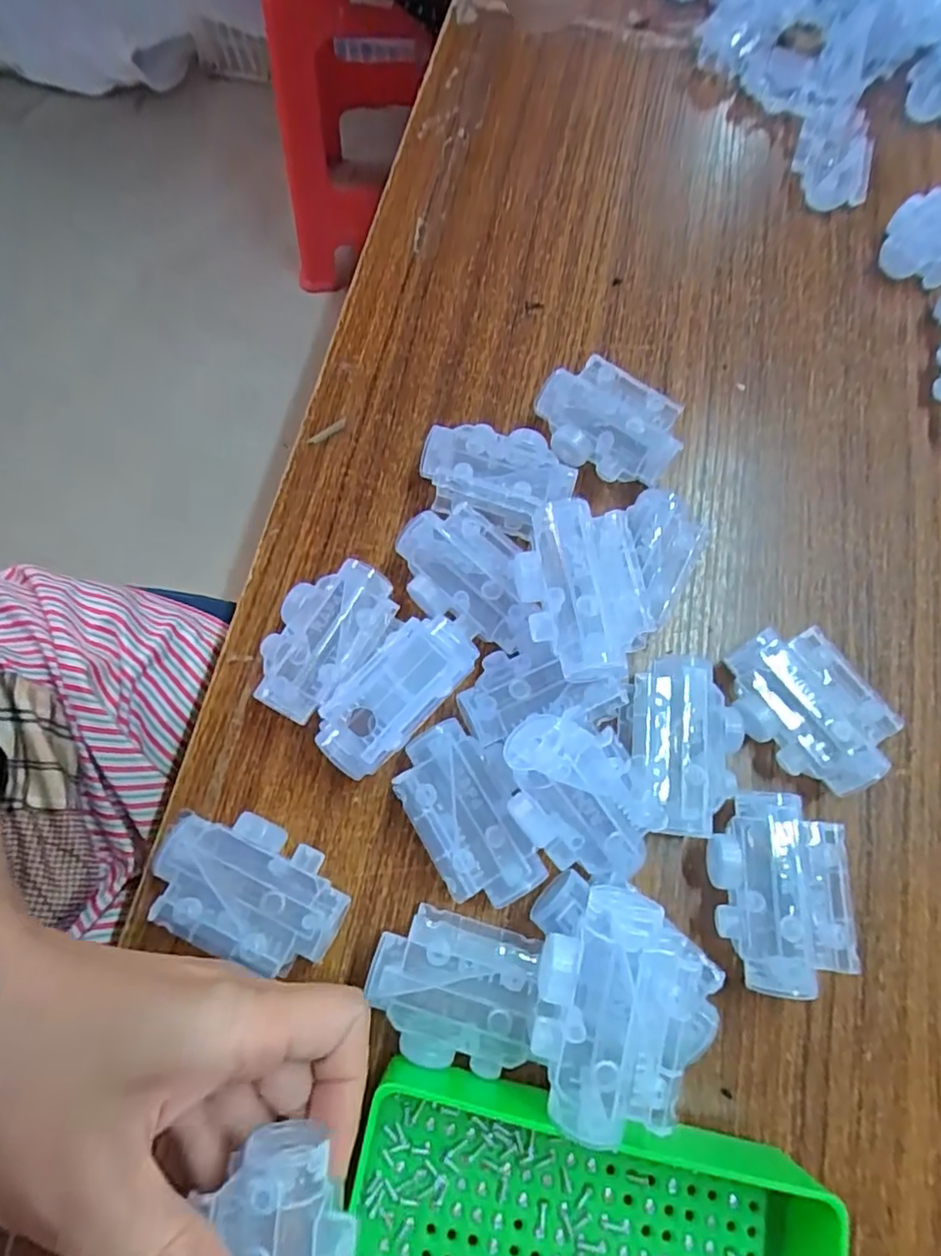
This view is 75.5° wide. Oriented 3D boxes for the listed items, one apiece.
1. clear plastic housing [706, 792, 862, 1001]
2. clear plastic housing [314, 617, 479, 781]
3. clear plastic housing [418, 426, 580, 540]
[{"bbox_3d":[0.116,0.099,0.233,0.043,0.029,0.067,1,73,0],"label":"clear plastic housing"},{"bbox_3d":[-0.029,0.024,0.233,0.033,0.018,0.069,43,77,12],"label":"clear plastic housing"},{"bbox_3d":[0.012,-0.070,0.280,0.067,0.029,0.039,12,73,3],"label":"clear plastic housing"}]

